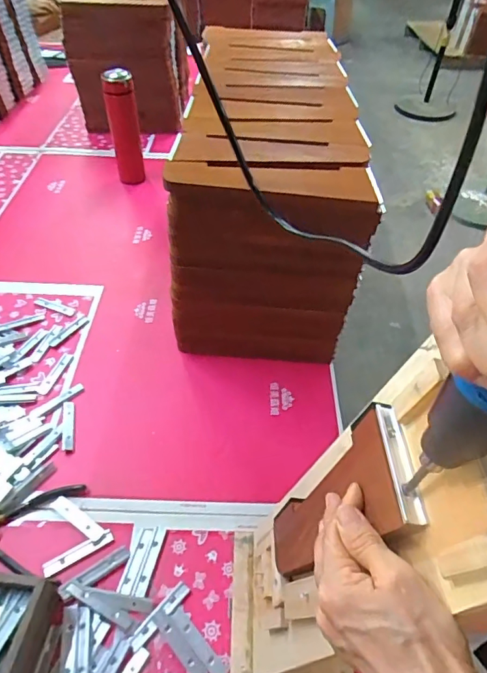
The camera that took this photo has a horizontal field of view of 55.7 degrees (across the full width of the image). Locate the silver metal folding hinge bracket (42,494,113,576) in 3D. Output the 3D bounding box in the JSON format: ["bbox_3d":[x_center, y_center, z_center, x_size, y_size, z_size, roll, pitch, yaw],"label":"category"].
[{"bbox_3d":[-0.209,0.231,0.554,0.078,0.007,0.083,-24,52,-22],"label":"silver metal folding hinge bracket"}]

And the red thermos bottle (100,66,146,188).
[{"bbox_3d":[-0.265,-0.465,1.029,0.064,0.242,0.067,-11,49,-11],"label":"red thermos bottle"}]

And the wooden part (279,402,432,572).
[{"bbox_3d":[0.064,0.135,0.346,0.012,0.194,0.081,12,45,-14],"label":"wooden part"}]

